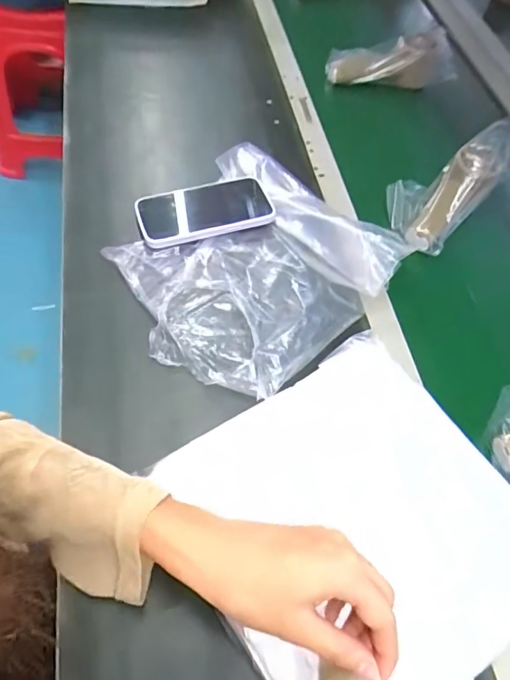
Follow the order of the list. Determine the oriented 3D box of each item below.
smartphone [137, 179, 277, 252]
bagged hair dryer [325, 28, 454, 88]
[{"bbox_3d":[-0.057,-0.147,0.574,0.149,0.011,0.074,-14,61,-17],"label":"smartphone"},{"bbox_3d":[0.195,-0.405,0.729,0.177,0.064,0.041,0,58,-2],"label":"bagged hair dryer"}]

